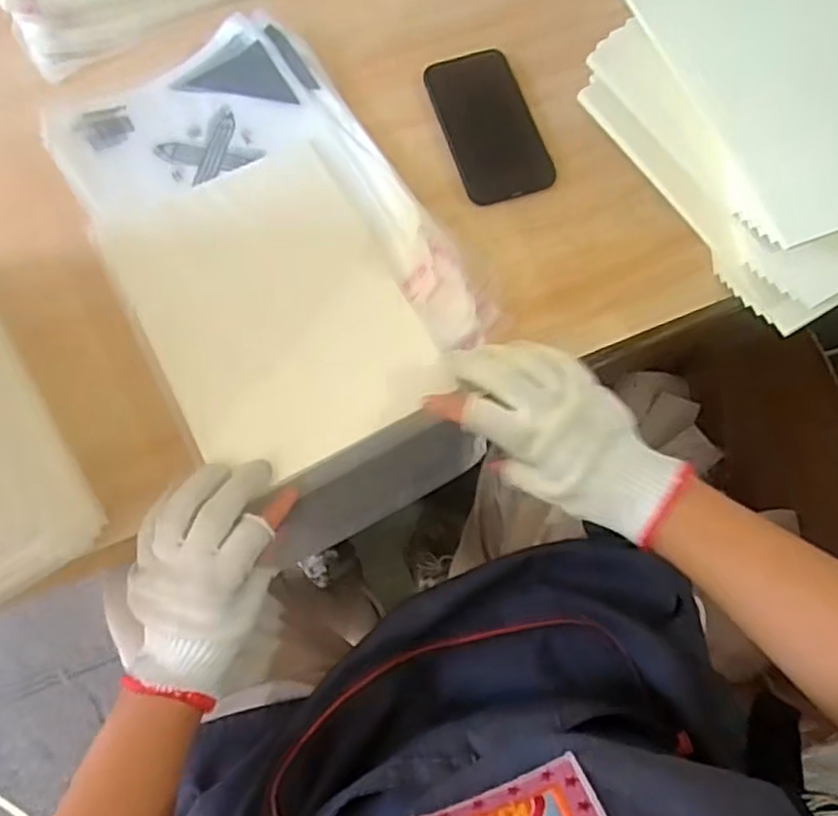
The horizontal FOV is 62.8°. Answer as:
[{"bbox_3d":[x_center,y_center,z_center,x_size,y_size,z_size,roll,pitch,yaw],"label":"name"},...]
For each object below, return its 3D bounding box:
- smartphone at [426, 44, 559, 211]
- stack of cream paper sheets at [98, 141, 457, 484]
[{"bbox_3d":[0.061,-0.245,0.594,0.077,0.011,0.143,-20,77,5],"label":"smartphone"},{"bbox_3d":[-0.110,-0.078,0.526,0.187,0.023,0.249,-27,73,-8],"label":"stack of cream paper sheets"}]

